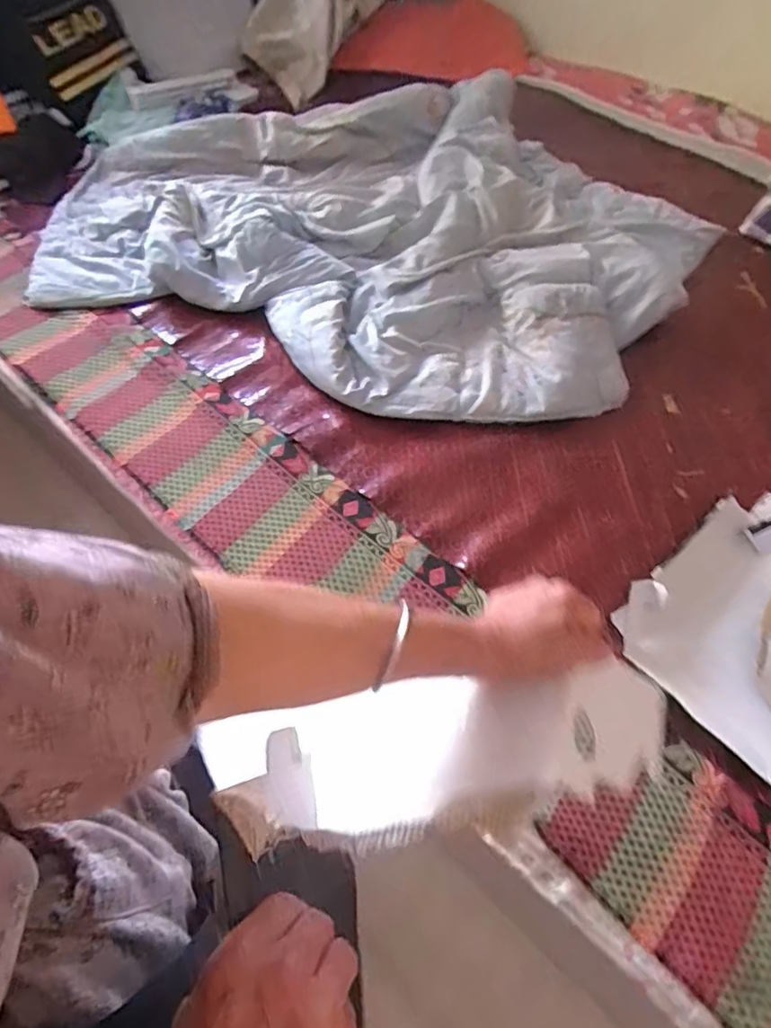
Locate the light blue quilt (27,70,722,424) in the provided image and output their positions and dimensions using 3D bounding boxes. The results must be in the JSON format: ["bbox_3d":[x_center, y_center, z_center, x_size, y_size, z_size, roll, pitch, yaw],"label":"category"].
[{"bbox_3d":[0.008,-0.654,1.195,1.227,0.117,0.999,20,61,11],"label":"light blue quilt"}]

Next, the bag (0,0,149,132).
[{"bbox_3d":[-0.749,-1.095,1.263,0.323,0.384,0.272,-24,62,-14],"label":"bag"}]

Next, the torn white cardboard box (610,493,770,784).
[{"bbox_3d":[0.529,0.130,0.730,0.389,0.079,0.308,-36,65,-20],"label":"torn white cardboard box"}]

